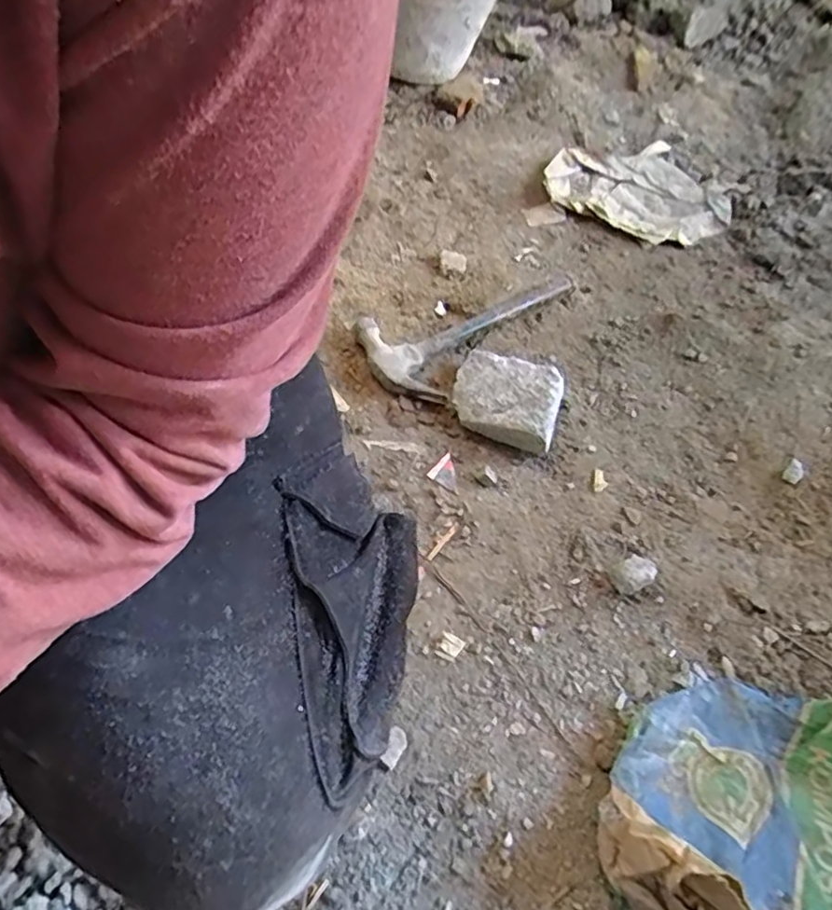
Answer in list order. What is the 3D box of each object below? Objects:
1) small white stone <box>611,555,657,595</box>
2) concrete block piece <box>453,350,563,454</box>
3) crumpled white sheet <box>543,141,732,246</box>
[{"bbox_3d":[0.201,0.110,0.577,0.042,0.014,0.029,-27,64,-19],"label":"small white stone"},{"bbox_3d":[0.097,-0.061,0.679,0.113,0.047,0.104,16,58,6],"label":"concrete block piece"},{"bbox_3d":[0.309,-0.370,0.886,0.234,0.025,0.213,-21,62,-16],"label":"crumpled white sheet"}]

